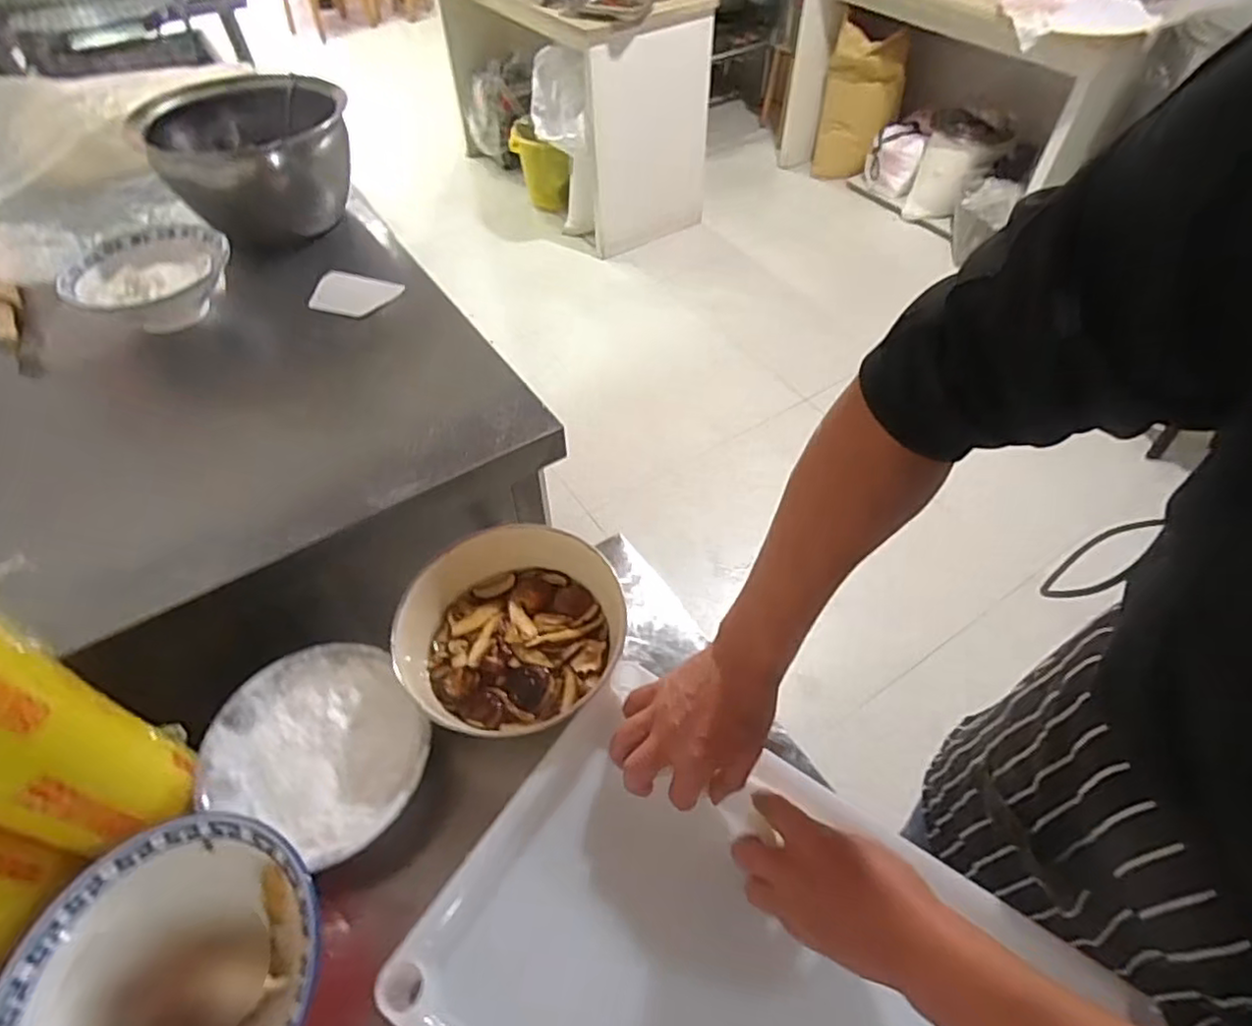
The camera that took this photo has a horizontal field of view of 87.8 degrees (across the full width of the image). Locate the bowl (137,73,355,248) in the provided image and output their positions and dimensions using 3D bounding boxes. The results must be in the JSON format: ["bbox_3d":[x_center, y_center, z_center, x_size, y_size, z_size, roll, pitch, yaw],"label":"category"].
[{"bbox_3d":[-0.536,-0.503,0.959,0.266,0.138,0.241,-17,53,-12],"label":"bowl"}]

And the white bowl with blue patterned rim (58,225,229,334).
[{"bbox_3d":[-0.605,-0.291,0.842,0.177,0.074,0.171,-1,51,1],"label":"white bowl with blue patterned rim"}]

